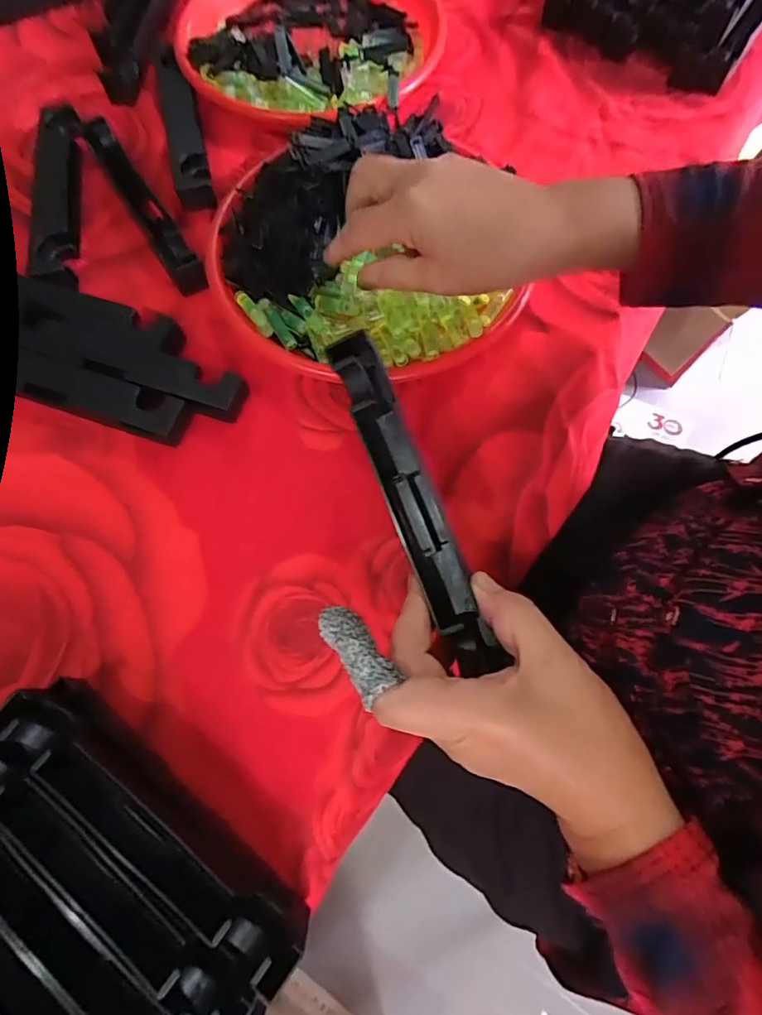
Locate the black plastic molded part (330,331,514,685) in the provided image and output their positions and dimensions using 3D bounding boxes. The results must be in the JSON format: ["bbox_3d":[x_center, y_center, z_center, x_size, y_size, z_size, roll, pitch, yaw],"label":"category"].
[{"bbox_3d":[0.017,-0.002,0.291,0.027,0.029,0.184,-22,88,-6],"label":"black plastic molded part"}]

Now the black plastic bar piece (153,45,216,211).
[{"bbox_3d":[-0.184,-0.359,0.493,0.030,0.025,0.206,-14,72,-4],"label":"black plastic bar piece"}]

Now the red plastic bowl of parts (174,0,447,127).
[{"bbox_3d":[-0.066,-0.467,0.519,0.241,0.047,0.259,0,71,1],"label":"red plastic bowl of parts"}]

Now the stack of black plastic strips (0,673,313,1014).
[{"bbox_3d":[-0.156,0.208,0.281,0.201,0.058,0.131,37,76,12],"label":"stack of black plastic strips"}]

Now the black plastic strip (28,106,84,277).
[{"bbox_3d":[-0.280,-0.281,0.464,0.034,0.034,0.176,-6,71,-1],"label":"black plastic strip"}]

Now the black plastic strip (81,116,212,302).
[{"bbox_3d":[-0.201,-0.257,0.455,0.024,0.031,0.200,-31,74,-9],"label":"black plastic strip"}]

